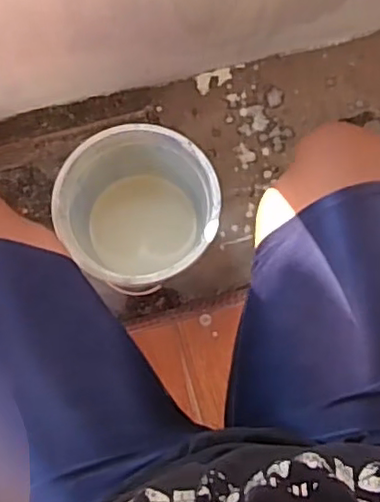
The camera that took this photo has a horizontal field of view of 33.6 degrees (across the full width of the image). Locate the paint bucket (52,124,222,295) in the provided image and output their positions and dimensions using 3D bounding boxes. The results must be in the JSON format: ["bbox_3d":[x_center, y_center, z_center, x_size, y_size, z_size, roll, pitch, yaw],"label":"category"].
[{"bbox_3d":[-0.078,-0.057,0.968,0.221,0.193,0.219,0,82,-2],"label":"paint bucket"}]

